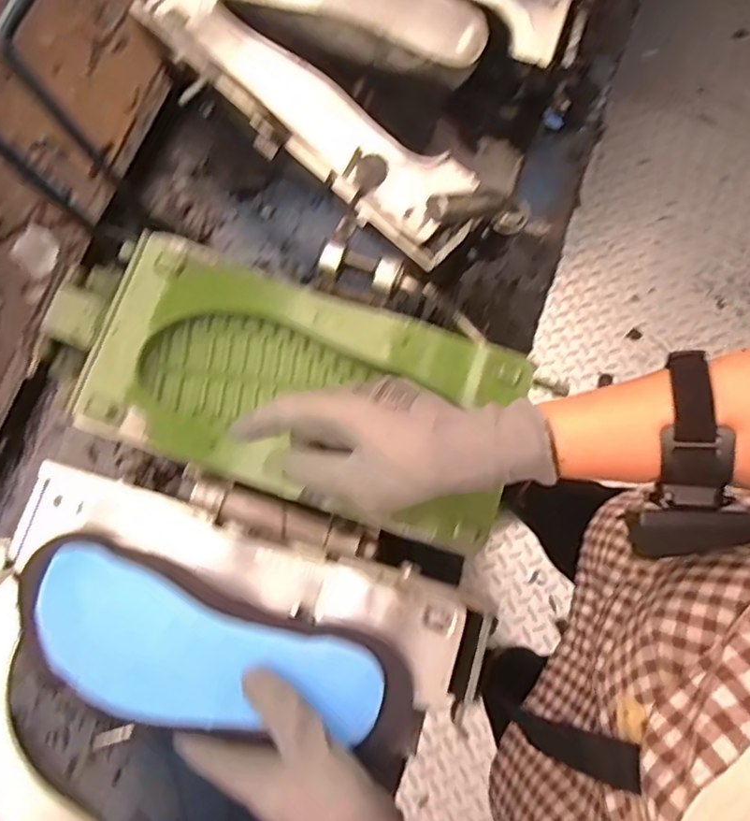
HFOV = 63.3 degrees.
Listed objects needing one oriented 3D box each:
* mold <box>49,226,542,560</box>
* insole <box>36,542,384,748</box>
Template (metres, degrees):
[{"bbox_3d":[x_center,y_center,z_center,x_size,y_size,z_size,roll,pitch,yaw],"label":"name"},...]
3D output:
[{"bbox_3d":[-0.071,-0.022,0.507,0.373,0.064,0.176,18,79,4],"label":"mold"},{"bbox_3d":[-0.120,0.173,0.430,0.249,0.024,0.090,17,79,-1],"label":"insole"}]

